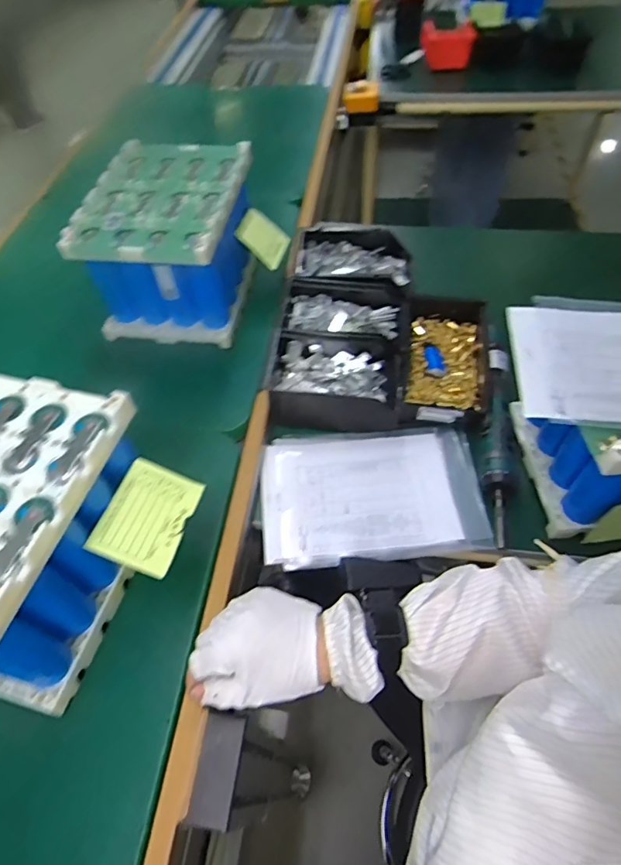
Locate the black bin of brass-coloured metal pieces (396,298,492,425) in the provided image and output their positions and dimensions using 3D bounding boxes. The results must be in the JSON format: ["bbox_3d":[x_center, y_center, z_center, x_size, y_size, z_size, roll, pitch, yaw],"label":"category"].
[{"bbox_3d":[0.176,-0.091,0.658,0.113,0.079,0.173,4,49,9],"label":"black bin of brass-coloured metal pieces"}]

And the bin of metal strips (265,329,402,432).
[{"bbox_3d":[0.030,-0.059,0.645,0.166,0.082,0.116,7,49,11],"label":"bin of metal strips"}]

